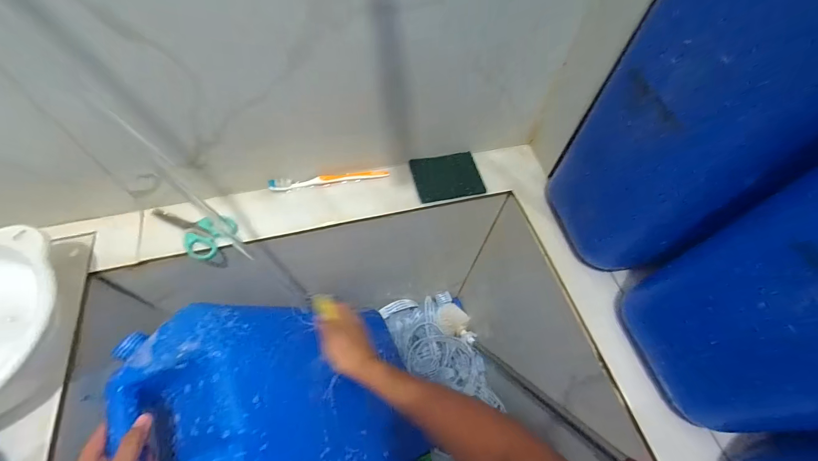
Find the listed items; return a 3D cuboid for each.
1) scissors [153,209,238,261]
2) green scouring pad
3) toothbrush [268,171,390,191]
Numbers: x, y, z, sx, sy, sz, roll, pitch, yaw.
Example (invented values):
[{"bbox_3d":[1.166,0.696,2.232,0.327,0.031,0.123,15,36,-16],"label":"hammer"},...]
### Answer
[{"bbox_3d":[-0.296,-0.009,0.472,0.119,0.006,0.066,27,61,12],"label":"scissors"},{"bbox_3d":[0.060,-0.083,0.541,0.100,0.006,0.074,-11,70,-9],"label":"green scouring pad"},{"bbox_3d":[-0.119,-0.080,0.528,0.176,0.018,0.015,-10,60,-10],"label":"toothbrush"}]

